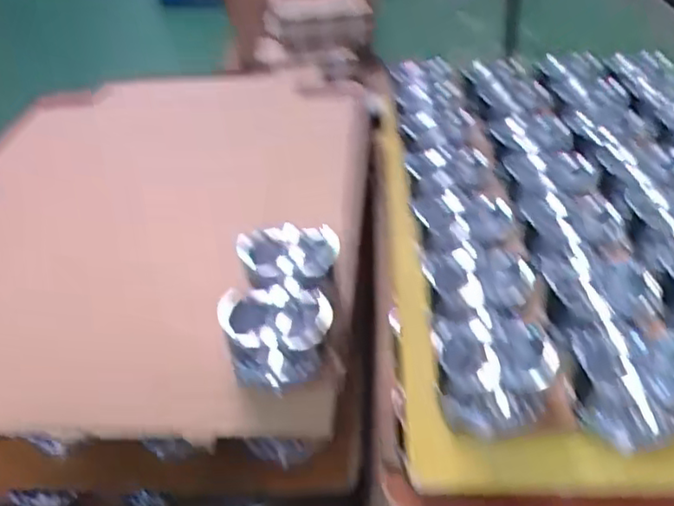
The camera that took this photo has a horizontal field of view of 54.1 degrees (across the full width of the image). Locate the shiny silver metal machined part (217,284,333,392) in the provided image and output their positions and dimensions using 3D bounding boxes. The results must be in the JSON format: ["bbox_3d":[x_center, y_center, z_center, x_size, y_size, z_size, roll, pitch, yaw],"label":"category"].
[{"bbox_3d":[-0.047,0.066,0.534,0.084,0.045,0.074,-9,37,-8],"label":"shiny silver metal machined part"}]

